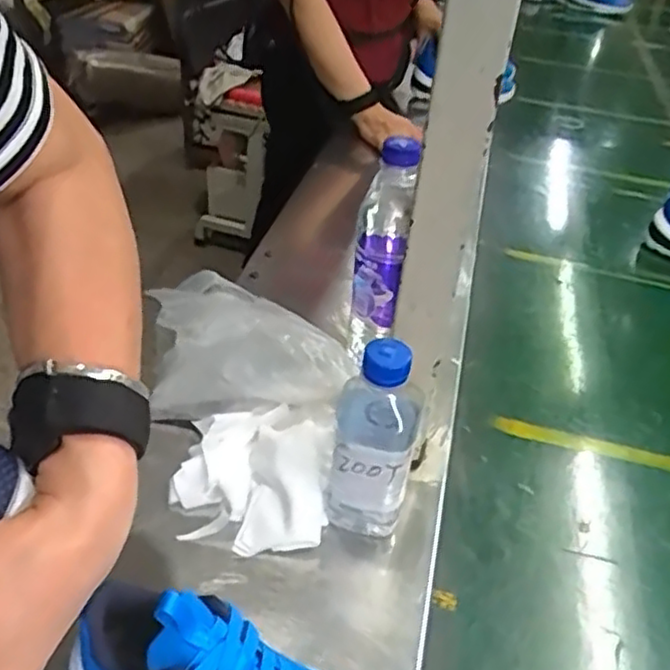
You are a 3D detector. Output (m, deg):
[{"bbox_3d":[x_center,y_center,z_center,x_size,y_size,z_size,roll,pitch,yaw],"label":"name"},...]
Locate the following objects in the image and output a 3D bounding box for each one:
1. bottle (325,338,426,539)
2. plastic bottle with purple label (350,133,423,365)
[{"bbox_3d":[0.029,0.072,0.504,0.059,0.163,0.059,6,36,2],"label":"bottle"},{"bbox_3d":[0.038,-0.061,0.617,0.050,0.209,0.050,12,37,10],"label":"plastic bottle with purple label"}]

